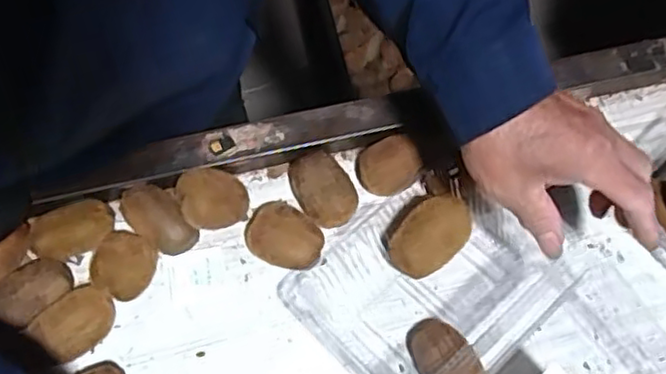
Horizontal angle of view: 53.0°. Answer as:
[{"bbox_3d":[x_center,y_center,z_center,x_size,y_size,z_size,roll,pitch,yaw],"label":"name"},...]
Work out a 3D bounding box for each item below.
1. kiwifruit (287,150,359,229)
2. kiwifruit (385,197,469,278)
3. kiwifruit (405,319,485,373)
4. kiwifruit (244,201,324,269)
[{"bbox_3d":[-0.009,0.002,0.521,0.043,0.034,0.067,-25,71,-11],"label":"kiwifruit"},{"bbox_3d":[0.071,0.040,0.499,0.044,0.046,0.064,38,72,12],"label":"kiwifruit"},{"bbox_3d":[0.080,0.125,0.476,0.038,0.034,0.063,-18,70,-9],"label":"kiwifruit"},{"bbox_3d":[-0.038,0.038,0.508,0.060,0.036,0.043,24,70,8],"label":"kiwifruit"}]

